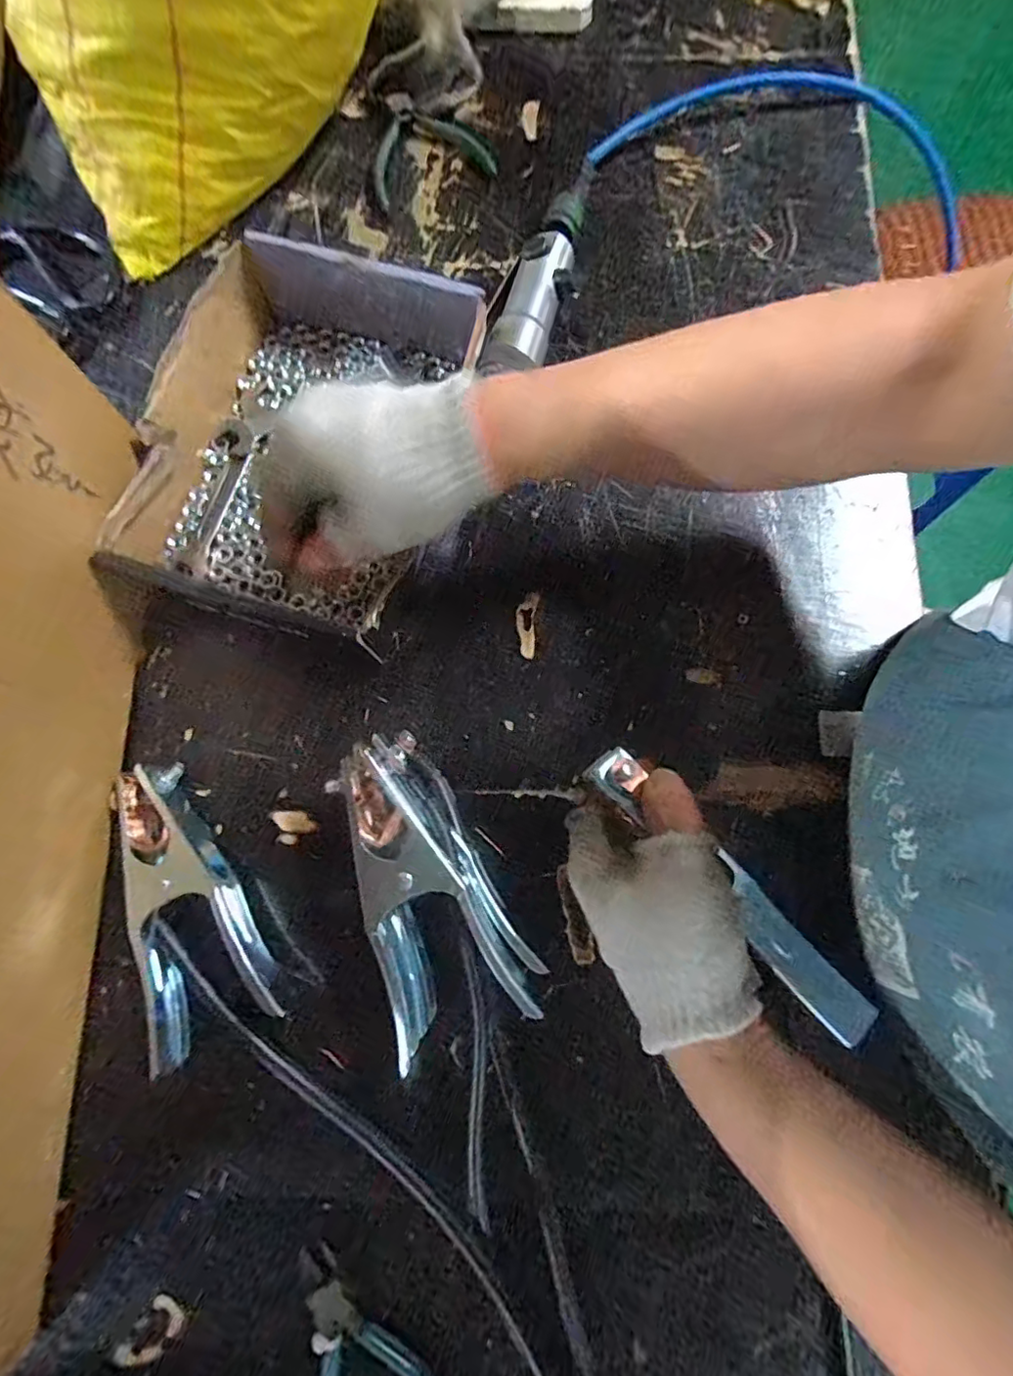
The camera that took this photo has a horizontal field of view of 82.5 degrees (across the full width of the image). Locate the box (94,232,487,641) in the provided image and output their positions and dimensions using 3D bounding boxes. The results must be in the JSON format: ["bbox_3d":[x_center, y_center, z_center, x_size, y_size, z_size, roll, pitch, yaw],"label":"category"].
[{"bbox_3d":[-0.130,-0.163,0.383,0.192,0.061,0.256,20,78,4],"label":"box"}]

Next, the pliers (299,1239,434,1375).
[{"bbox_3d":[-0.075,0.349,0.293,0.073,0.007,0.118,-28,79,-6],"label":"pliers"}]

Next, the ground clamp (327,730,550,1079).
[{"bbox_3d":[-0.047,0.108,0.331,0.086,0.051,0.175,-21,79,-5],"label":"ground clamp"}]

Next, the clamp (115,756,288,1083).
[{"bbox_3d":[-0.181,0.120,0.331,0.080,0.035,0.163,-20,79,-5],"label":"clamp"}]

